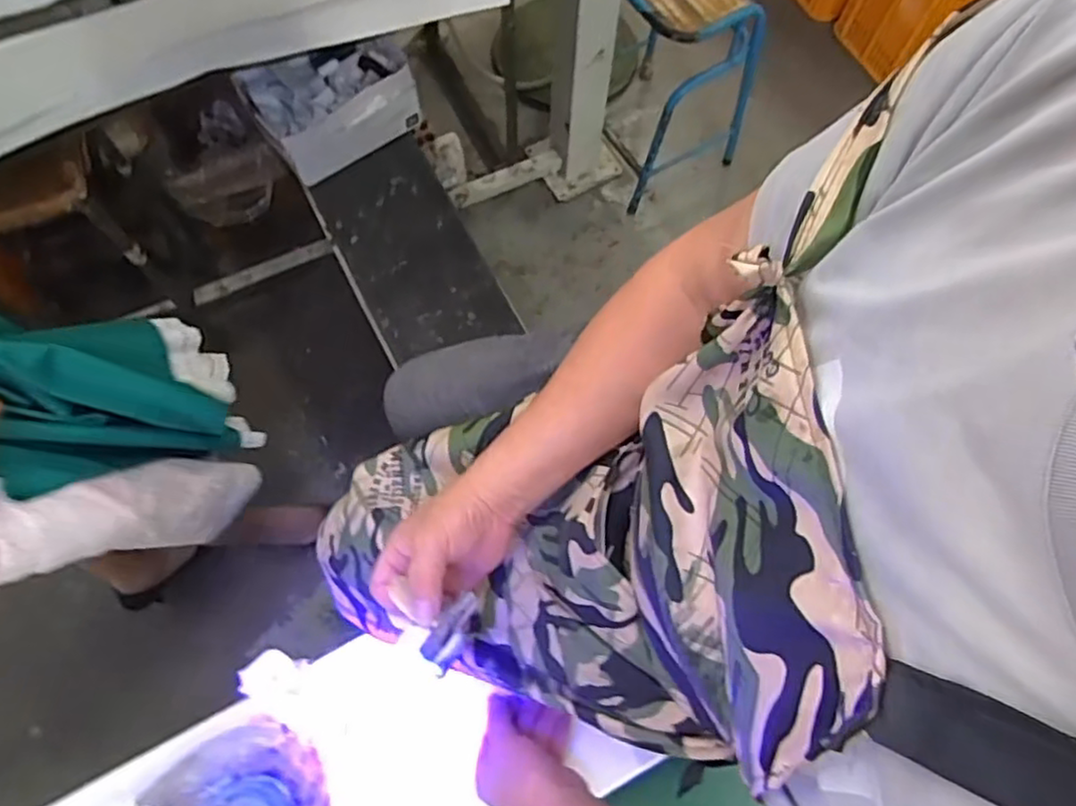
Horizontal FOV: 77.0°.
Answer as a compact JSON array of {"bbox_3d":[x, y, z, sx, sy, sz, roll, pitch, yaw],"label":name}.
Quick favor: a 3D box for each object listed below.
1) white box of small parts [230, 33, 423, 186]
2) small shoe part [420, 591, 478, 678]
[{"bbox_3d":[-0.395,-0.580,1.345,0.318,0.151,0.163,-22,72,-9],"label":"white box of small parts"},{"bbox_3d":[-0.065,0.174,0.517,0.025,0.013,0.064,25,41,7],"label":"small shoe part"}]

